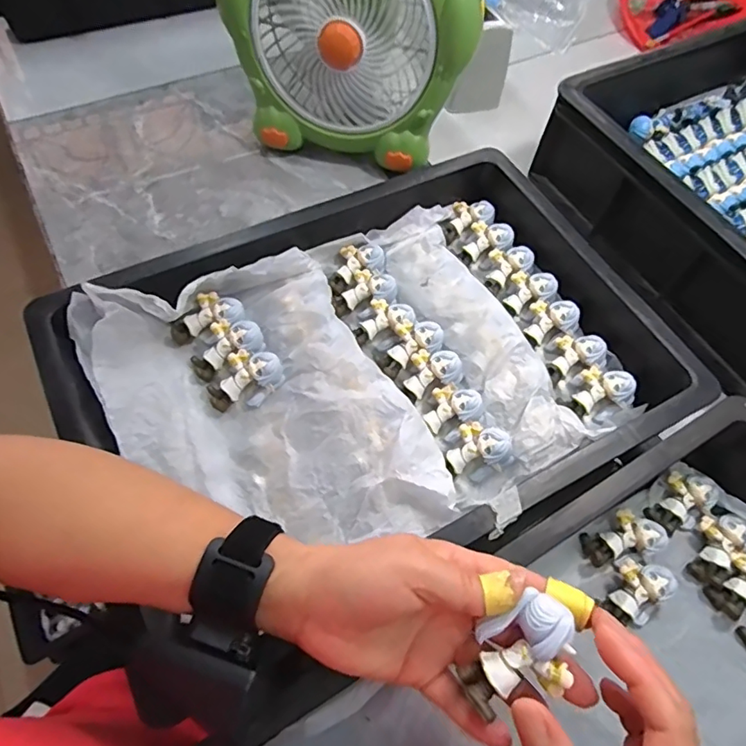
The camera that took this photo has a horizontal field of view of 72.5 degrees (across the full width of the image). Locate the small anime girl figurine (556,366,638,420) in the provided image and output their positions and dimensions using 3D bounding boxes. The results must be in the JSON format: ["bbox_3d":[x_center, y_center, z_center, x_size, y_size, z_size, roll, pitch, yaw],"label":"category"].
[{"bbox_3d":[0.192,0.015,0.434,0.050,0.019,0.050,-41,63,5],"label":"small anime girl figurine"}]

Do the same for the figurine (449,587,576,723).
[{"bbox_3d":[0.071,0.136,0.246,0.057,0.032,0.037,-34,71,4],"label":"figurine"}]

